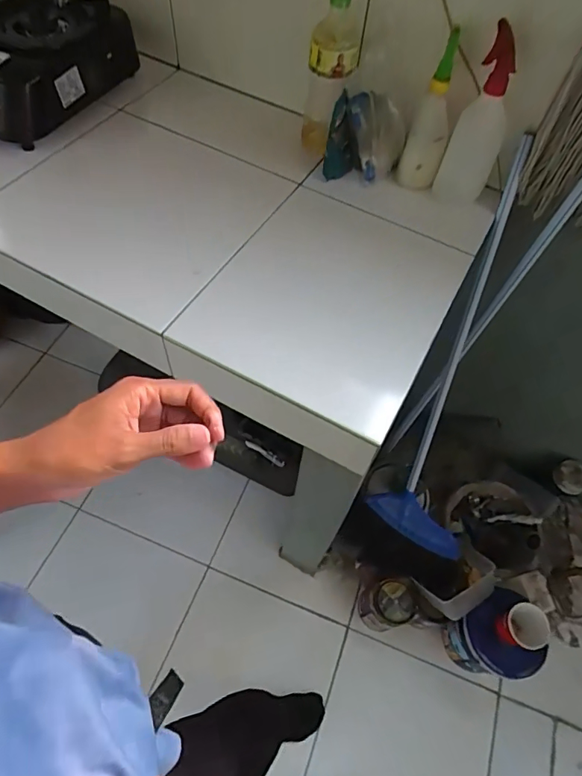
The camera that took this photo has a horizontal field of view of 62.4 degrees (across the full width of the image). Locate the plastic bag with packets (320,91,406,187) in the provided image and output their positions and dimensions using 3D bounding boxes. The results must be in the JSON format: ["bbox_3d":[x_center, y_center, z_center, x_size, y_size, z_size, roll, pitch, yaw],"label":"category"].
[{"bbox_3d":[0.126,-0.426,0.830,0.128,0.137,0.042,4,59,-2],"label":"plastic bag with packets"}]

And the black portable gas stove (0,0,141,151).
[{"bbox_3d":[-0.471,-0.585,0.864,0.227,0.127,0.324,29,61,13],"label":"black portable gas stove"}]

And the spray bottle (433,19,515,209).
[{"bbox_3d":[0.308,-0.419,0.767,0.079,0.237,0.066,31,62,13],"label":"spray bottle"}]

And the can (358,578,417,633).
[{"bbox_3d":[0.237,0.546,1.207,0.118,0.142,0.107,-10,60,-10],"label":"can"}]

